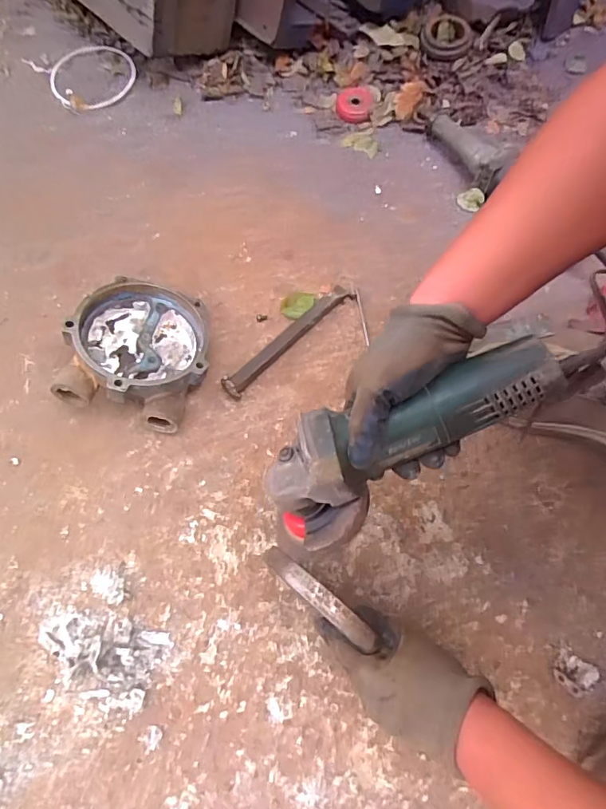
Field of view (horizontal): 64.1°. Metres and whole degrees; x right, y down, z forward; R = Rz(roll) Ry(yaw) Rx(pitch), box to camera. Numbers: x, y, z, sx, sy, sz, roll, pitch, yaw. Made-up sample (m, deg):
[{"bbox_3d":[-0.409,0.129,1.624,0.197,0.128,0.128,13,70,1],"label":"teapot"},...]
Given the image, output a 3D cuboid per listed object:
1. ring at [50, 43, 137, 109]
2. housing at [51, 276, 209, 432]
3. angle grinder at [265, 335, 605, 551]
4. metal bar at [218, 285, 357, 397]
[{"bbox_3d":[-0.376,-0.591,0.865,0.150,0.016,0.167,-17,70,-7],"label":"ring"},{"bbox_3d":[-0.208,-0.073,0.634,0.164,0.091,0.183,12,70,4],"label":"housing"},{"bbox_3d":[0.100,0.021,0.416,0.319,0.091,0.098,-29,71,9],"label":"angle grinder"},{"bbox_3d":[-0.018,-0.093,0.675,0.025,0.037,0.230,42,75,14],"label":"metal bar"}]

